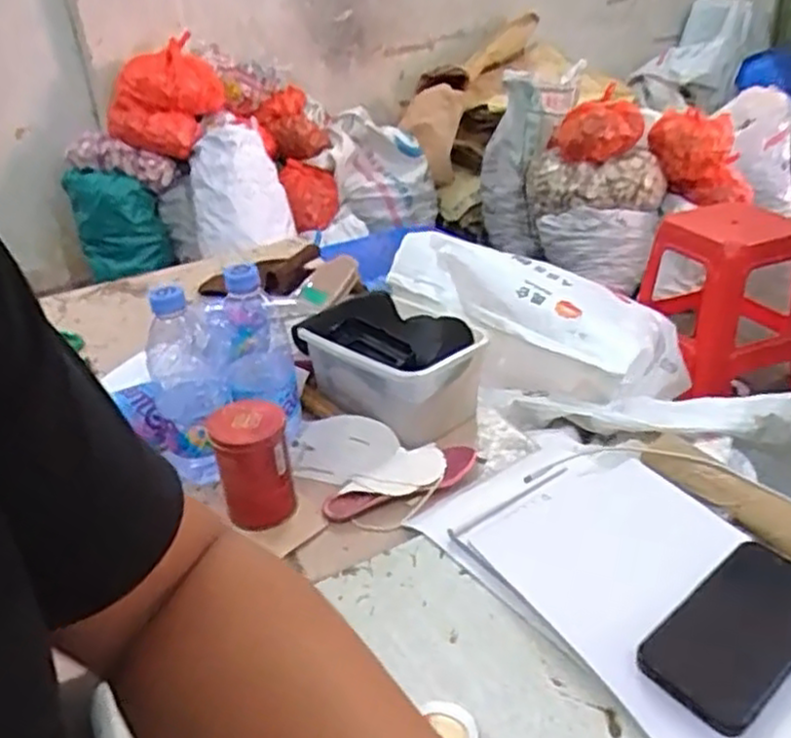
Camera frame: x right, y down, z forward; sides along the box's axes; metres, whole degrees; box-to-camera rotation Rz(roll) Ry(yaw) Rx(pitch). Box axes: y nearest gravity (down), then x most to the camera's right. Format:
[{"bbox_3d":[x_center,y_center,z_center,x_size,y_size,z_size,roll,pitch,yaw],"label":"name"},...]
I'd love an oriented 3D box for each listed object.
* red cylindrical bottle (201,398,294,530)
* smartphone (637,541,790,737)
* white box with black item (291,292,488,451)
[{"bbox_3d":[-0.128,0.088,0.654,0.063,0.097,0.064,-3,30,2],"label":"red cylindrical bottle"},{"bbox_3d":[0.238,0.176,0.498,0.155,0.012,0.074,-26,37,-33],"label":"smartphone"},{"bbox_3d":[-0.002,-0.008,0.801,0.205,0.092,0.124,20,38,35],"label":"white box with black item"}]

